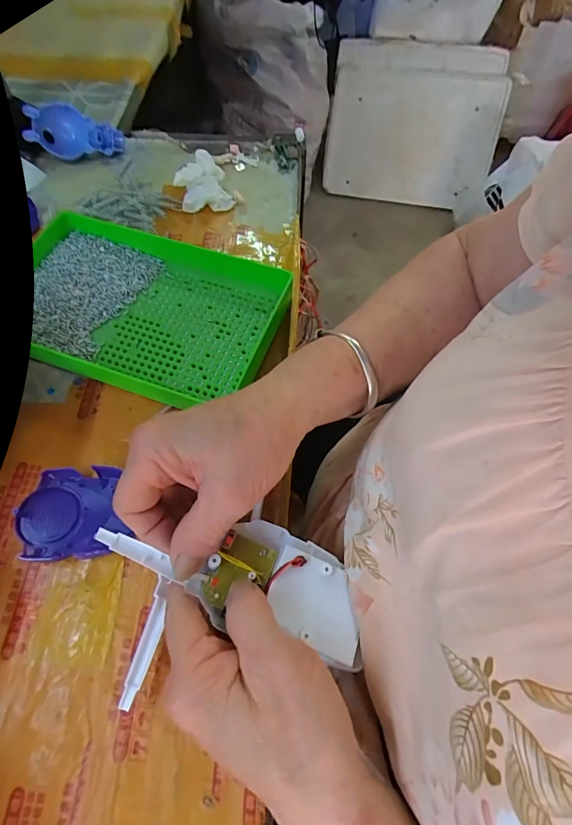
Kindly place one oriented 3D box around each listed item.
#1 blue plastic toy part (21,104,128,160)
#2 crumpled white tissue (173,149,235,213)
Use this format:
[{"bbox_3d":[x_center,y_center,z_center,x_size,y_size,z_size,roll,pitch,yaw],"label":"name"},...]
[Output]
[{"bbox_3d":[-0.246,-0.326,0.471,0.103,0.038,0.046,1,63,-15],"label":"blue plastic toy part"},{"bbox_3d":[-0.095,-0.259,0.453,0.055,0.024,0.072,-17,63,-9],"label":"crumpled white tissue"}]

